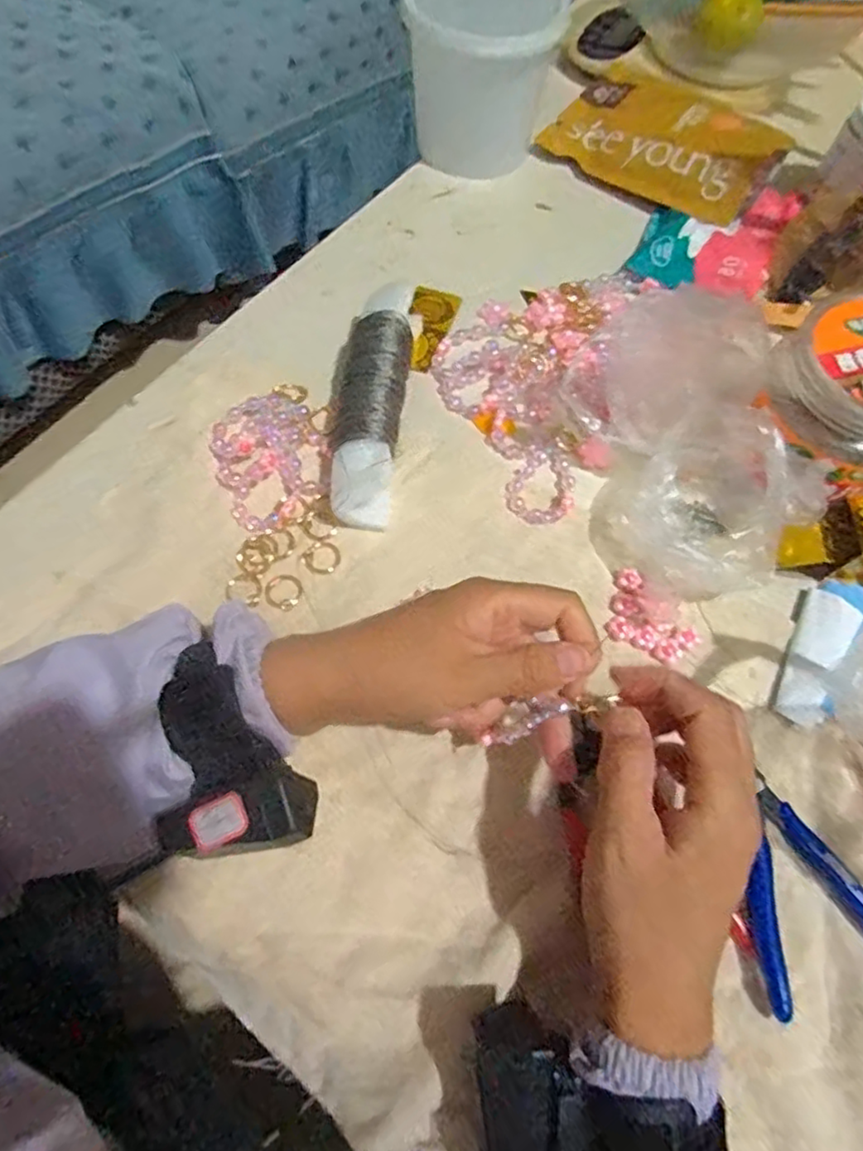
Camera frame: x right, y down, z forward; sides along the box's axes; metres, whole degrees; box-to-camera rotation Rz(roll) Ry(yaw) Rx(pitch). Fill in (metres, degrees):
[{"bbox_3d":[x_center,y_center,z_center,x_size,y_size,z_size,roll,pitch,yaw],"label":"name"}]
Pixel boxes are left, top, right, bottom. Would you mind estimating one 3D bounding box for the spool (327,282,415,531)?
[{"bbox_3d":[-0.043,-0.122,0.437,0.049,0.046,0.188,4,65,0],"label":"spool"}]

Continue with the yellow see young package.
[{"bbox_3d":[0.201,-0.383,0.561,0.186,0.044,0.102,35,69,14],"label":"yellow see young package"}]

